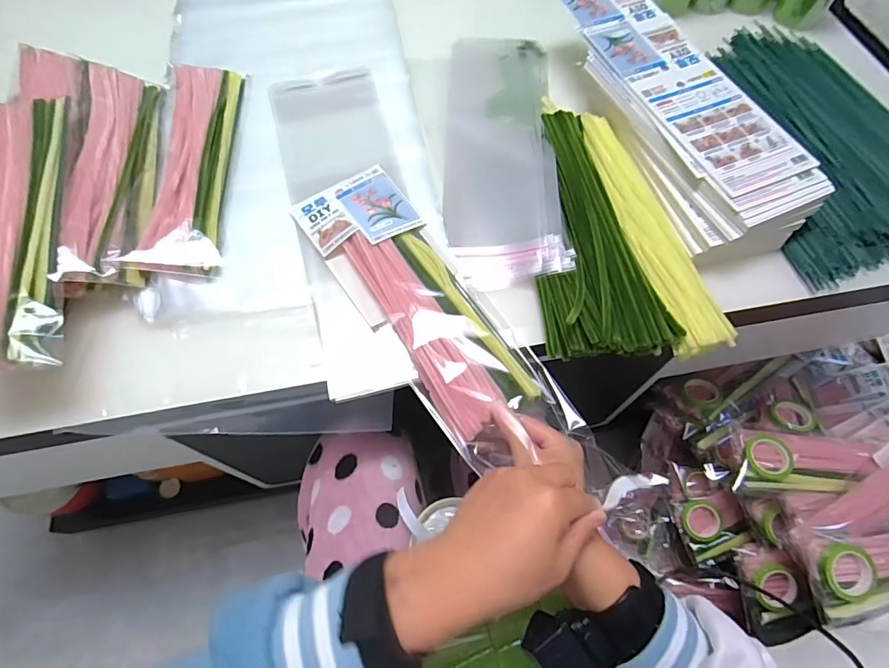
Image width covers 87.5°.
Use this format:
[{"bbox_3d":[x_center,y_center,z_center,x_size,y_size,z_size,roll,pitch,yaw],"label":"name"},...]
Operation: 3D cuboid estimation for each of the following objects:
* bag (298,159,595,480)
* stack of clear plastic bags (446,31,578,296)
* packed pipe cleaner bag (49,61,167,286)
[{"bbox_3d":[-0.024,-0.035,0.448,0.105,0.031,0.341,-31,67,-14],"label":"bag"},{"bbox_3d":[0.067,-0.233,0.554,0.124,0.018,0.420,-3,60,8],"label":"stack of clear plastic bags"},{"bbox_3d":[-0.351,-0.187,0.493,0.070,0.026,0.304,-14,64,-7],"label":"packed pipe cleaner bag"}]

